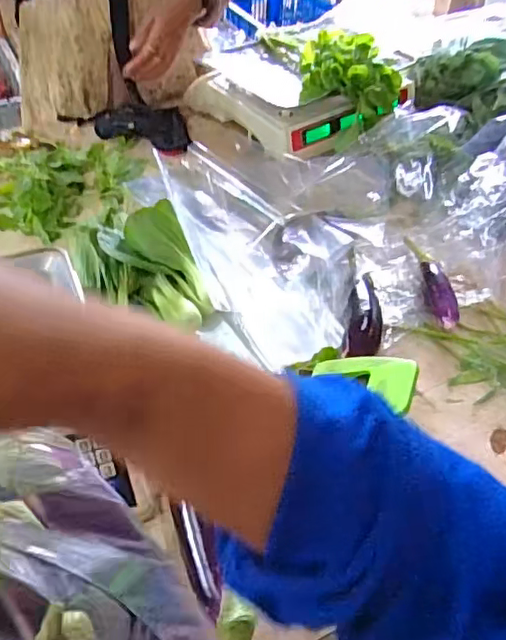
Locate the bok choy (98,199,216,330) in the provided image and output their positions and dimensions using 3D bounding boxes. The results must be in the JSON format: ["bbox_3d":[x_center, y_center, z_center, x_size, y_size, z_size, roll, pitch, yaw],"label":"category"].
[{"bbox_3d":[-0.117,-0.061,0.775,0.101,0.065,0.174,-29,76,5],"label":"bok choy"}]

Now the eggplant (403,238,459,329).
[{"bbox_3d":[0.250,-0.055,0.826,0.042,0.027,0.197,2,47,0],"label":"eggplant"}]

